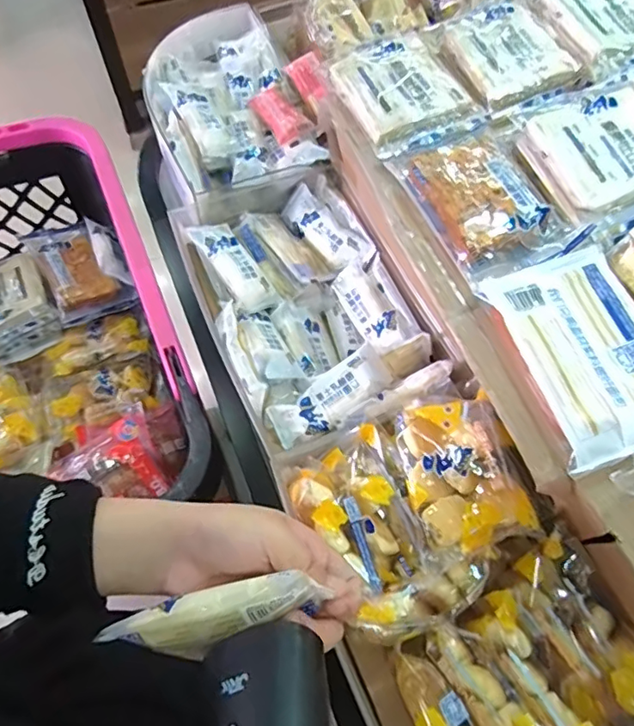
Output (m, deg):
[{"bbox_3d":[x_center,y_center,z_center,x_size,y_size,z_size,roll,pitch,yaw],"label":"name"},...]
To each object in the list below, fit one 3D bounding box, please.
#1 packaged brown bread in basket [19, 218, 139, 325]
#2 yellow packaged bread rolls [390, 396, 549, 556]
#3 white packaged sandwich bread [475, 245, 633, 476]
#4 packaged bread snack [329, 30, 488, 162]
[{"bbox_3d":[-0.323,-0.135,0.741,0.107,0.041,0.157,-28,68,-15],"label":"packaged brown bread in basket"},{"bbox_3d":[0.114,0.087,0.427,0.084,0.043,0.113,-8,64,-6],"label":"yellow packaged bread rolls"},{"bbox_3d":[0.186,-0.011,0.362,0.093,0.017,0.145,-14,65,-9],"label":"white packaged sandwich bread"},{"bbox_3d":[0.081,-0.249,0.495,0.104,0.018,0.139,-18,65,-11],"label":"packaged bread snack"}]

